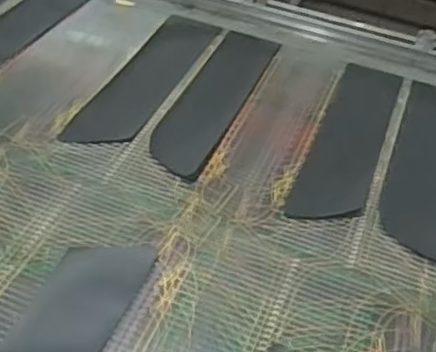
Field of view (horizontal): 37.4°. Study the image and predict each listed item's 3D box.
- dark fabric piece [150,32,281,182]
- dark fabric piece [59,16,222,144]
[{"bbox_3d":[0.000,-0.153,1.186,0.124,0.007,0.460,16,43,13],"label":"dark fabric piece"},{"bbox_3d":[-0.124,-0.190,1.210,0.119,0.009,0.448,13,42,16],"label":"dark fabric piece"}]

